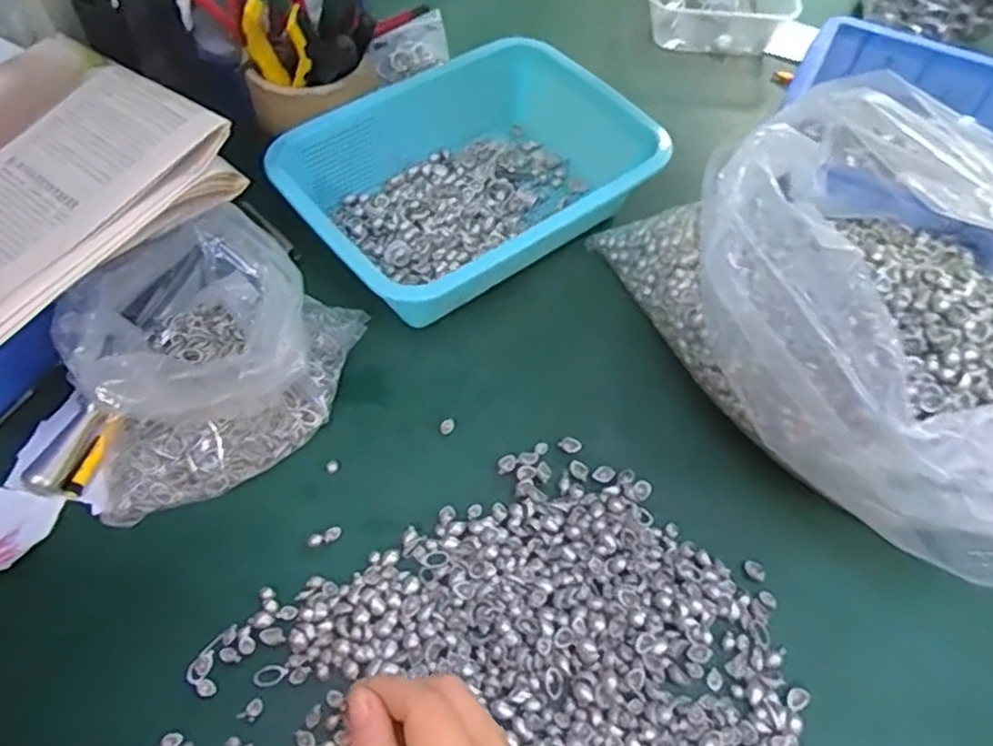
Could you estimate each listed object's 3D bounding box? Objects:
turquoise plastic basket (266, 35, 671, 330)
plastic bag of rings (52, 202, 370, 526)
[{"bbox_3d":[-0.016,-0.151,0.579,0.278,0.076,0.192,-33,63,-22],"label":"turquoise plastic basket"},{"bbox_3d":[-0.177,-0.016,0.469,0.177,0.090,0.161,-14,57,-11],"label":"plastic bag of rings"}]

